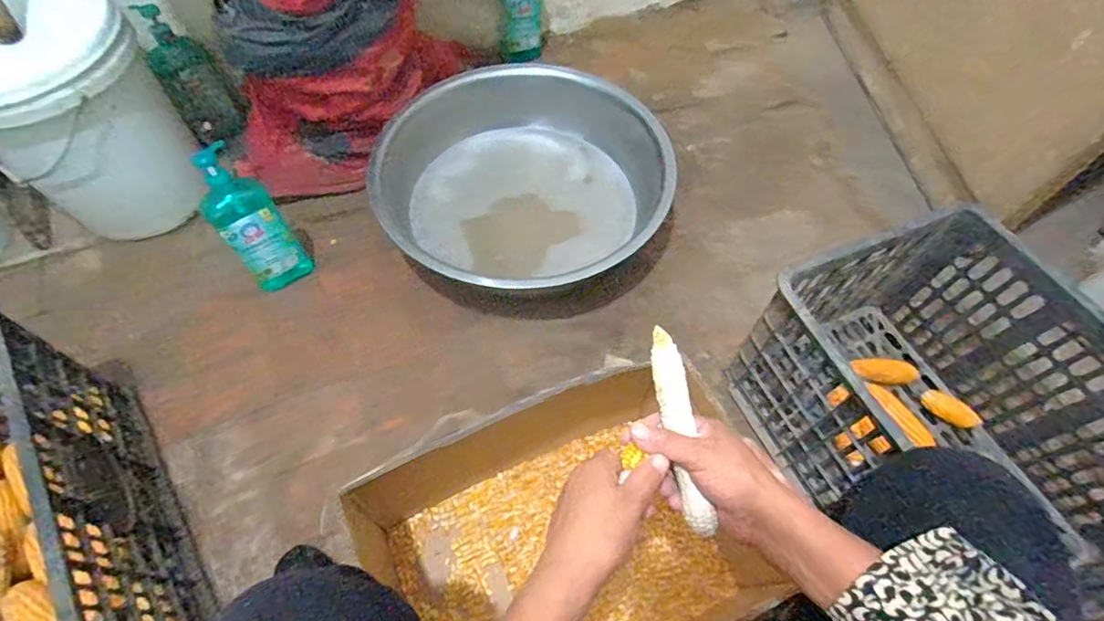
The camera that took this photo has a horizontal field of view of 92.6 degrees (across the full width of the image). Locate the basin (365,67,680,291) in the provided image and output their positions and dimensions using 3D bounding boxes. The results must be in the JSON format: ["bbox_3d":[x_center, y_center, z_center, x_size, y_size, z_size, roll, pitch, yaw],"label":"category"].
[{"bbox_3d":[-0.059,-0.249,1.019,0.513,0.151,0.476,0,59,-1],"label":"basin"}]

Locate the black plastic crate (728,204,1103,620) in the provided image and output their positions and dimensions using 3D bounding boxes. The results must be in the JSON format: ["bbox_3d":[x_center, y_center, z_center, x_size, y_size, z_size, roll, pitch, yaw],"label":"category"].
[{"bbox_3d":[0.554,0.164,0.711,0.372,0.279,0.507,-22,62,-14],"label":"black plastic crate"}]

